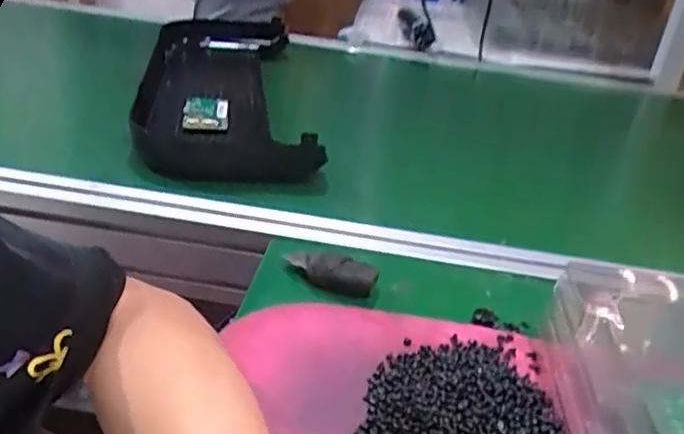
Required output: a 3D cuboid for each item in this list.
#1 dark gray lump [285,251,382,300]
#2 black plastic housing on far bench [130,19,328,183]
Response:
[{"bbox_3d":[-0.009,0.039,0.461,0.071,0.025,0.022,8,29,13],"label":"dark gray lump"},{"bbox_3d":[-0.151,-0.180,0.820,0.186,0.056,0.547,0,30,-11],"label":"black plastic housing on far bench"}]

